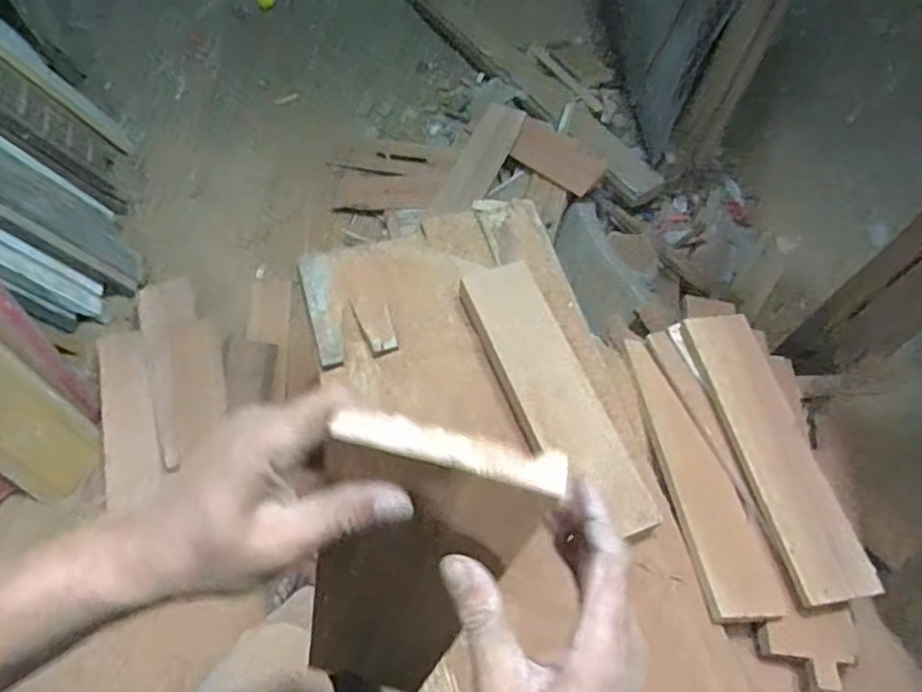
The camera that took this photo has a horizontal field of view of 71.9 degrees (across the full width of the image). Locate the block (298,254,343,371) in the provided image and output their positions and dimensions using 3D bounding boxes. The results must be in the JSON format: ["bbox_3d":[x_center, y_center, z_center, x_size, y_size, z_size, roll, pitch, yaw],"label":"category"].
[{"bbox_3d":[-0.216,-0.061,0.990,0.045,0.024,0.211,-14,62,-7],"label":"block"}]

